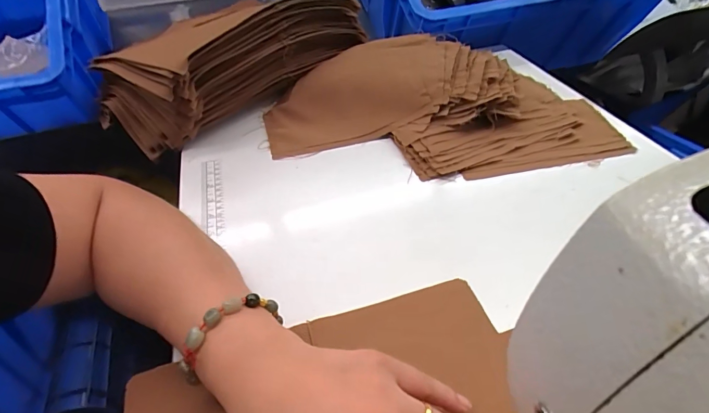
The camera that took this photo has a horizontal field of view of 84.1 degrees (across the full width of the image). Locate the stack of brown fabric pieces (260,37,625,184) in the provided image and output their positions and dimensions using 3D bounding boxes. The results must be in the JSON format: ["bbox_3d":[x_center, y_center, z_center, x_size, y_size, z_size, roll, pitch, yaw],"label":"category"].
[{"bbox_3d":[0.073,-0.137,0.508,0.379,0.075,0.227,1,43,5],"label":"stack of brown fabric pieces"}]

